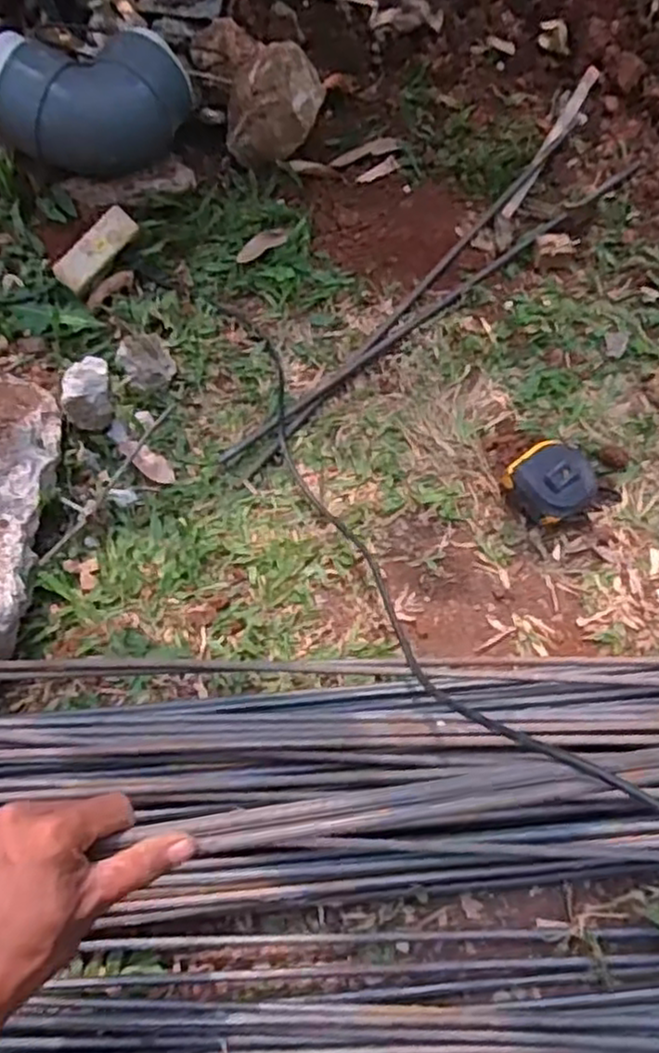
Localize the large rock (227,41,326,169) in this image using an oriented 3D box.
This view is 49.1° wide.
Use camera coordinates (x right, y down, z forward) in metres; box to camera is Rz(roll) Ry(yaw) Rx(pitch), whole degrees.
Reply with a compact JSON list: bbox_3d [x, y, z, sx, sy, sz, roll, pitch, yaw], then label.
[{"bbox_3d":[-0.072,-0.555,0.950,0.131,0.099,0.100,-4,65,0],"label":"large rock"}]

